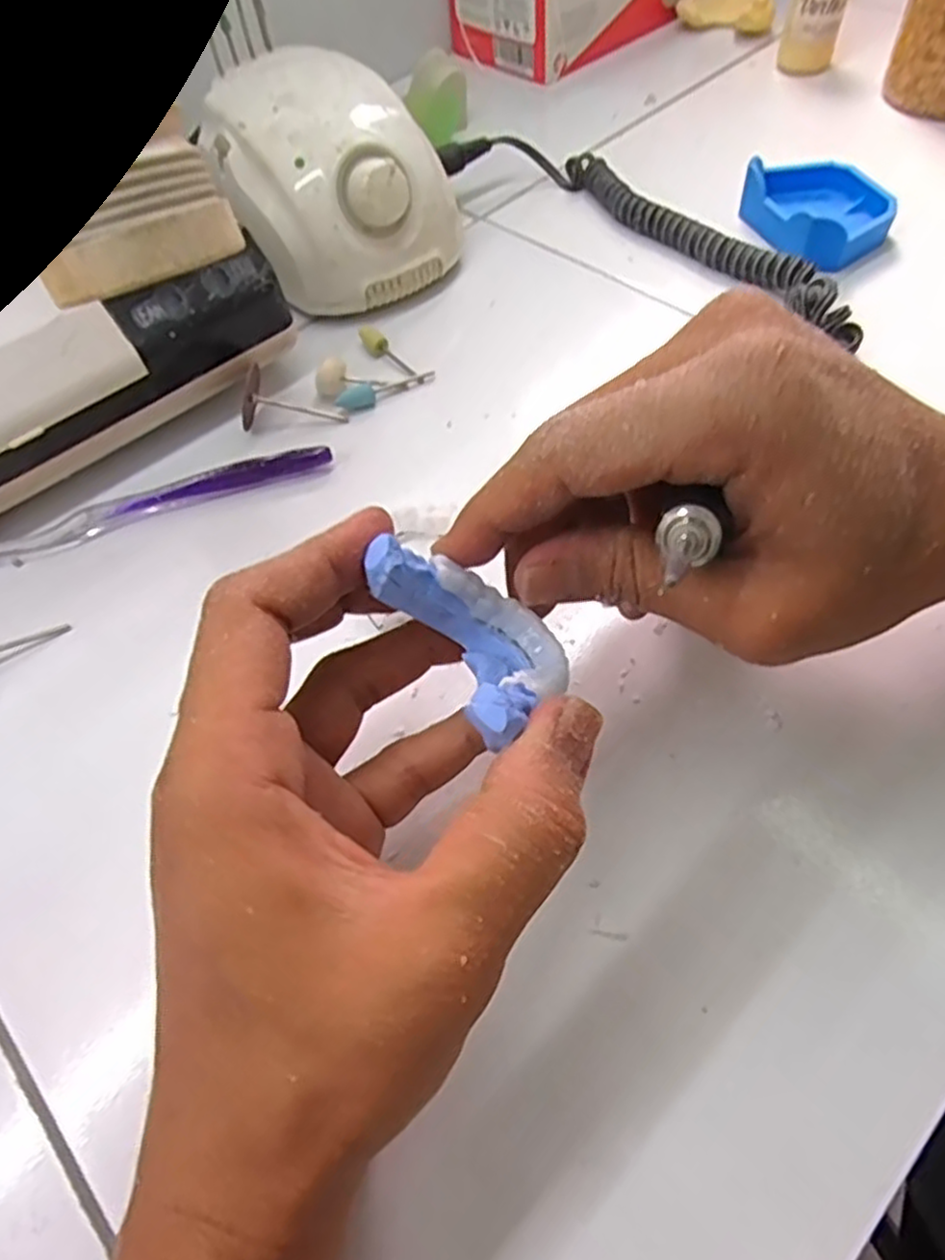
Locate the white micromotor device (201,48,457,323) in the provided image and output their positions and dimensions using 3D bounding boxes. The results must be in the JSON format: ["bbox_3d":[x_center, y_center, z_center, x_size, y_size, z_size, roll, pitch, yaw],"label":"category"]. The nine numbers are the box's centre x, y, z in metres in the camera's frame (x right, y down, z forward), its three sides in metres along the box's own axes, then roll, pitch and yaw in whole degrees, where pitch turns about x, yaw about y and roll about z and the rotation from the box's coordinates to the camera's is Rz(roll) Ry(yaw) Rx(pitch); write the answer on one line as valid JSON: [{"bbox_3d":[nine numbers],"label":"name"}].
[{"bbox_3d":[-0.075,-0.238,0.390,0.105,0.081,0.126,-24,58,-11],"label":"white micromotor device"}]

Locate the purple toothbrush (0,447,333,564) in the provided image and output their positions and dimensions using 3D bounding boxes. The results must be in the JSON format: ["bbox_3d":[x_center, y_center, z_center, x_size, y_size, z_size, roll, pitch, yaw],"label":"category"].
[{"bbox_3d":[-0.153,-0.051,0.318,0.185,0.010,0.015,-17,57,-6],"label":"purple toothbrush"}]

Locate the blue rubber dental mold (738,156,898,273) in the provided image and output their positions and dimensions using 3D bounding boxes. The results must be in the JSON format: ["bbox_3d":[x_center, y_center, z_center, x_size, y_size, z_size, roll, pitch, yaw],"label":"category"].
[{"bbox_3d":[0.187,-0.224,0.391,0.060,0.029,0.076,-27,59,-13],"label":"blue rubber dental mold"}]

